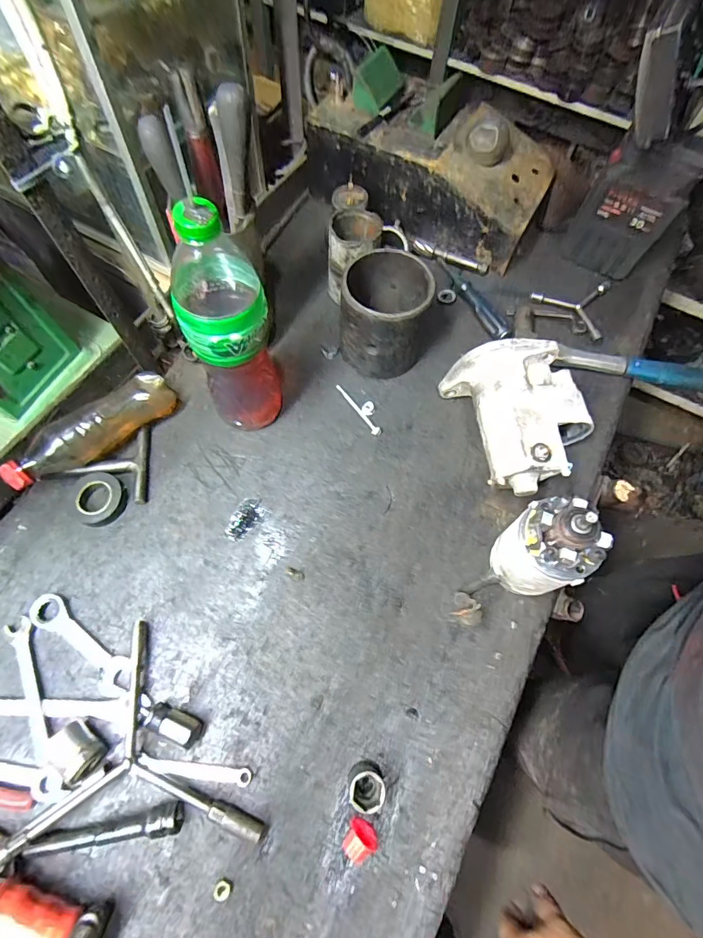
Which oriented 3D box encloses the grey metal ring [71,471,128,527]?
[{"bbox_3d":[-0.284,0.034,0.475,0.054,0.016,0.057,1,68,-3],"label":"grey metal ring"}]

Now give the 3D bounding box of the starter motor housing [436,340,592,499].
[{"bbox_3d":[0.207,-0.058,0.498,0.143,0.106,0.162,-12,68,-9],"label":"starter motor housing"}]

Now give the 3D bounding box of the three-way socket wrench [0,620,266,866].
[{"bbox_3d":[-0.210,0.280,0.365,0.173,0.043,0.224,-37,74,-16],"label":"three-way socket wrench"}]

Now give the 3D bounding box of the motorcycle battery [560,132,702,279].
[{"bbox_3d":[0.381,-0.353,0.590,0.114,0.175,0.053,37,69,12],"label":"motorcycle battery"}]

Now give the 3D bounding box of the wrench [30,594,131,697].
[{"bbox_3d":[-0.271,0.175,0.425,0.130,0.010,0.034,34,70,11],"label":"wrench"}]

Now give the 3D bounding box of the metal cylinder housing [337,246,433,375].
[{"bbox_3d":[0.041,-0.197,0.541,0.110,0.113,0.117,14,68,3],"label":"metal cylinder housing"}]

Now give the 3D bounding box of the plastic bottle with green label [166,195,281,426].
[{"bbox_3d":[-0.113,-0.128,0.419,0.070,0.273,0.083,1,66,-3],"label":"plastic bottle with green label"}]

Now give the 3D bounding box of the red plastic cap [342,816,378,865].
[{"bbox_3d":[0.006,0.336,0.381,0.028,0.023,0.029,39,71,12],"label":"red plastic cap"}]

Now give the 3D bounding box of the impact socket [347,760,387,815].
[{"bbox_3d":[0.014,0.291,0.391,0.032,0.039,0.030,6,67,-1],"label":"impact socket"}]

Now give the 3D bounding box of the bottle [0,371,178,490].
[{"bbox_3d":[-0.290,-0.041,0.488,0.185,0.058,0.048,-40,75,-17],"label":"bottle"}]

